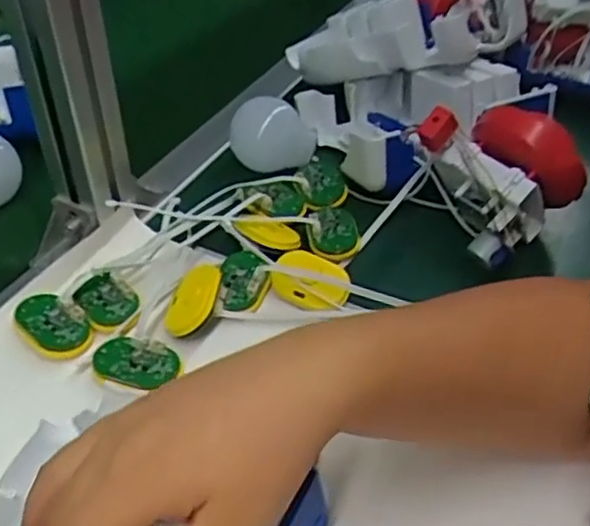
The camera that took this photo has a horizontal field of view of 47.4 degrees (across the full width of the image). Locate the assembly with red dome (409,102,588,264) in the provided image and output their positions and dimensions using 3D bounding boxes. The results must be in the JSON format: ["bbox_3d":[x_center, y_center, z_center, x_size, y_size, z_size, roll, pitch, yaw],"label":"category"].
[{"bbox_3d":[0.144,-0.065,0.477,0.084,0.077,0.083,-26,48,-26],"label":"assembly with red dome"}]

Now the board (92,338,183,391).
[{"bbox_3d":[-0.095,0.058,0.398,0.051,0.007,0.033,17,44,18],"label":"board"}]

